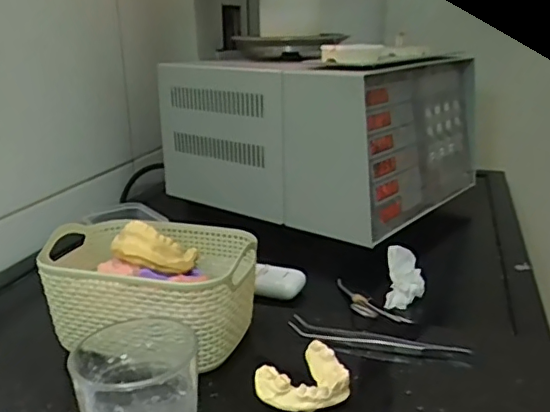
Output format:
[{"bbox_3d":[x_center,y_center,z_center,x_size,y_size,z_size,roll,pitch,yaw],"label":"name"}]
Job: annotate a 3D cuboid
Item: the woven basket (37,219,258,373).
[{"bbox_3d":[-0.105,0.068,0.479,0.177,0.082,0.120,6,19,20],"label":"woven basket"}]

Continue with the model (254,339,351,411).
[{"bbox_3d":[0.024,0.125,0.398,0.047,0.028,0.069,15,24,41],"label":"model"}]

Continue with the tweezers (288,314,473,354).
[{"bbox_3d":[0.084,0.110,0.466,0.145,0.008,0.016,6,19,20],"label":"tweezers"}]

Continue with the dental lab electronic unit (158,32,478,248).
[{"bbox_3d":[0.057,-0.124,0.824,0.368,0.206,0.295,12,22,36],"label":"dental lab electronic unit"}]

